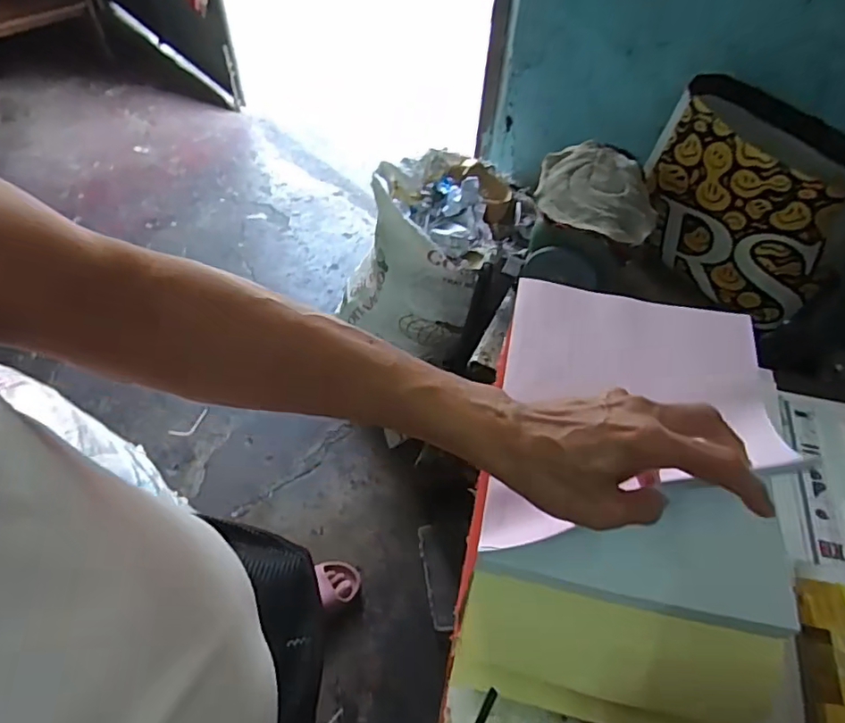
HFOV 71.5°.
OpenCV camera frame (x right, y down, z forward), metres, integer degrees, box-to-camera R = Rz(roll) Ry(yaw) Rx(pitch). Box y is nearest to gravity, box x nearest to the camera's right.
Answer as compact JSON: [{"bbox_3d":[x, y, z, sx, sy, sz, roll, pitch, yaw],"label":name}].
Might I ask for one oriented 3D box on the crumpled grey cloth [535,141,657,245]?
[{"bbox_3d":[0.258,-0.255,0.871,0.164,0.037,0.174,9,53,4],"label":"crumpled grey cloth"}]

